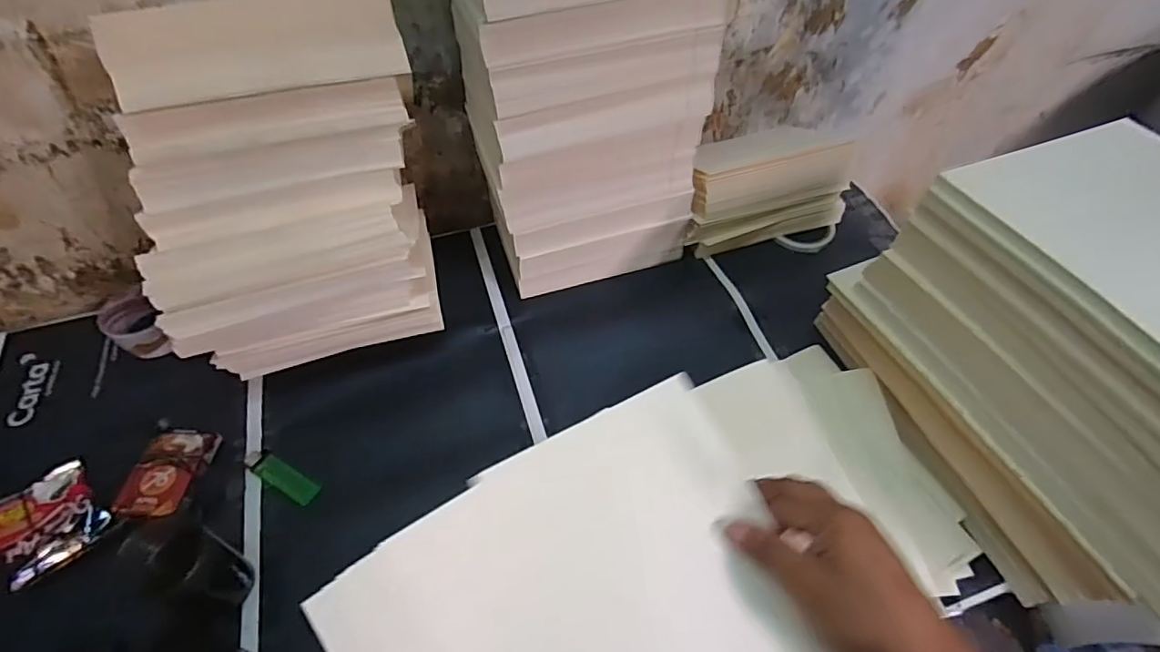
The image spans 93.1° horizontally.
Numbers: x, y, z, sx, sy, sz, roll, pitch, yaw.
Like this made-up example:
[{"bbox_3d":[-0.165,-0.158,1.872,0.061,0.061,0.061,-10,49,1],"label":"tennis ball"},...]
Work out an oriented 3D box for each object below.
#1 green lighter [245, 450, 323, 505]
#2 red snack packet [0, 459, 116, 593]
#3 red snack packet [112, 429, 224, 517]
[{"bbox_3d":[-0.295,0.148,0.543,0.081,0.012,0.025,24,56,17],"label":"green lighter"},{"bbox_3d":[-0.496,0.184,0.513,0.102,0.033,0.084,33,59,23],"label":"red snack packet"},{"bbox_3d":[-0.403,0.143,0.539,0.060,0.018,0.087,6,53,4],"label":"red snack packet"}]

